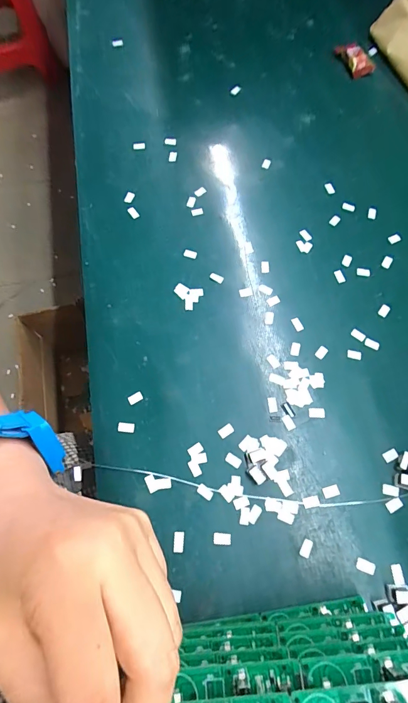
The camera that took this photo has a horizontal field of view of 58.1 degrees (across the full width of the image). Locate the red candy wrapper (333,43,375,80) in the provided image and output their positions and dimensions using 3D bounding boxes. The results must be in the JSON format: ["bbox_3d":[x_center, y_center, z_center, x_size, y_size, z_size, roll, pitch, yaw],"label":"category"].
[{"bbox_3d":[0.179,-0.347,0.434,0.029,0.021,0.051,-21,70,-8],"label":"red candy wrapper"}]

